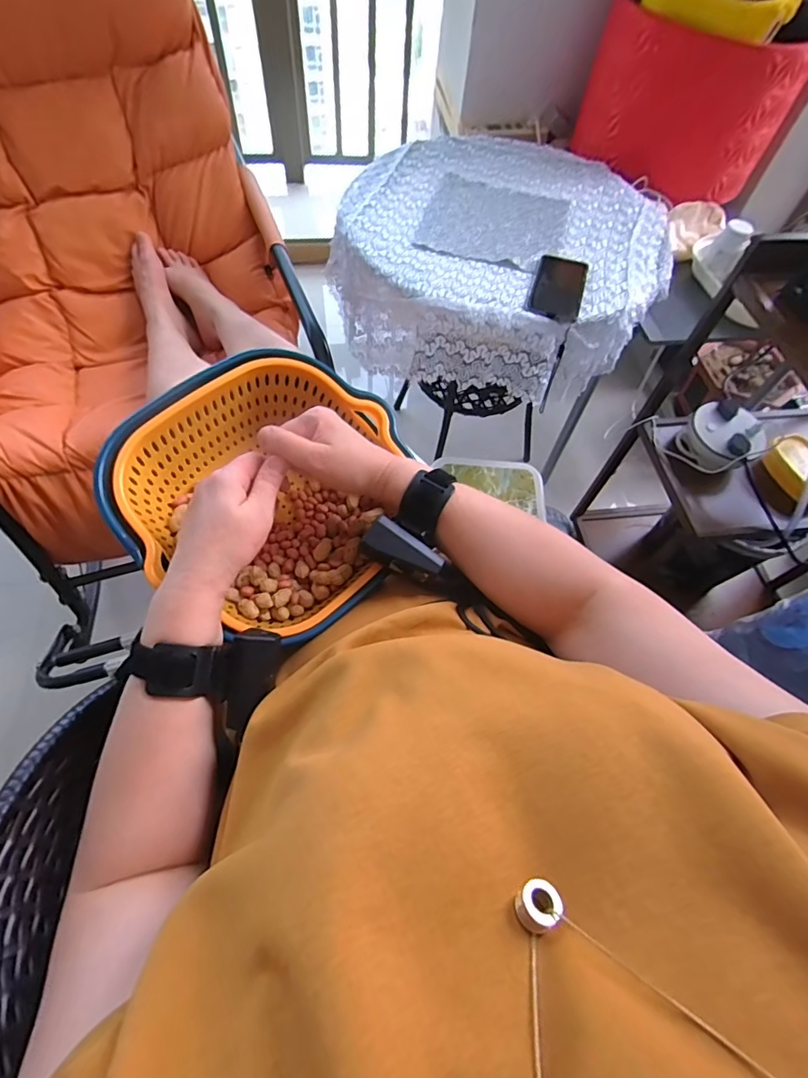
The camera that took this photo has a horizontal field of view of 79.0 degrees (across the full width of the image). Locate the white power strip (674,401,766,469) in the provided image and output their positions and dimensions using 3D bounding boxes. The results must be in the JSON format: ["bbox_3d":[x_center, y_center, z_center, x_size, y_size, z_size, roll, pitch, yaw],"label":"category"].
[{"bbox_3d":[0.580,-0.187,0.892,0.125,0.057,0.117,34,63,15],"label":"white power strip"}]

